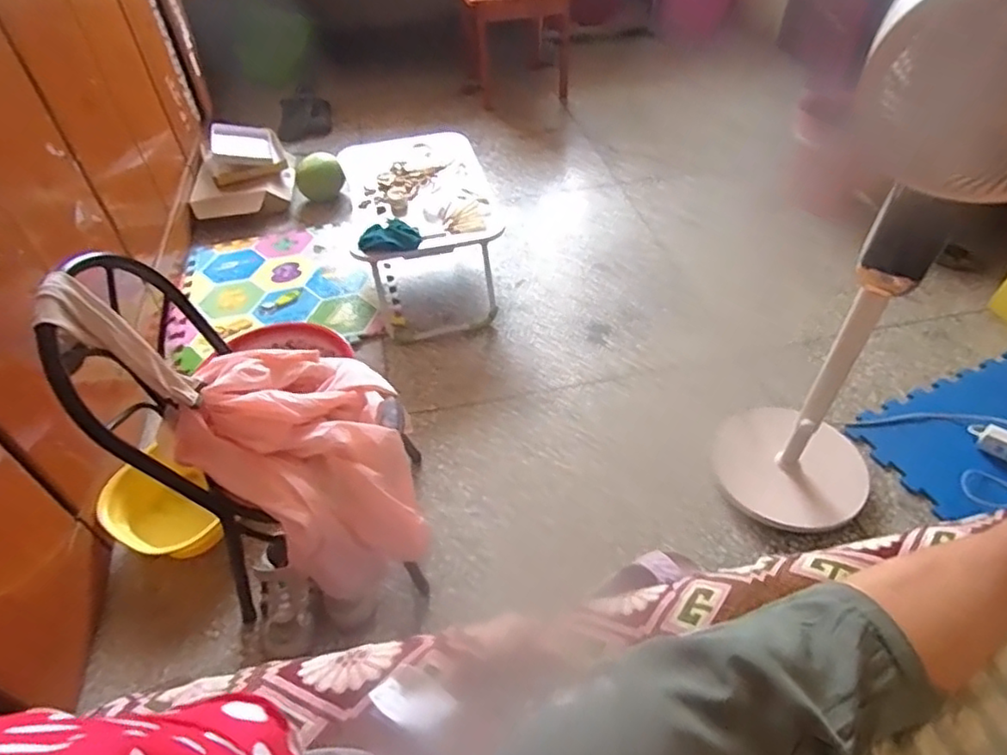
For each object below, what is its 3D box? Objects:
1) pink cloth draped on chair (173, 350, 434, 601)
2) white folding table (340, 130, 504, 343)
[{"bbox_3d":[-0.304,0.142,0.992,0.322,0.286,0.314,-23,44,-16],"label":"pink cloth draped on chair"},{"bbox_3d":[-0.231,-0.428,1.758,0.381,0.280,0.626,-10,47,-8],"label":"white folding table"}]

